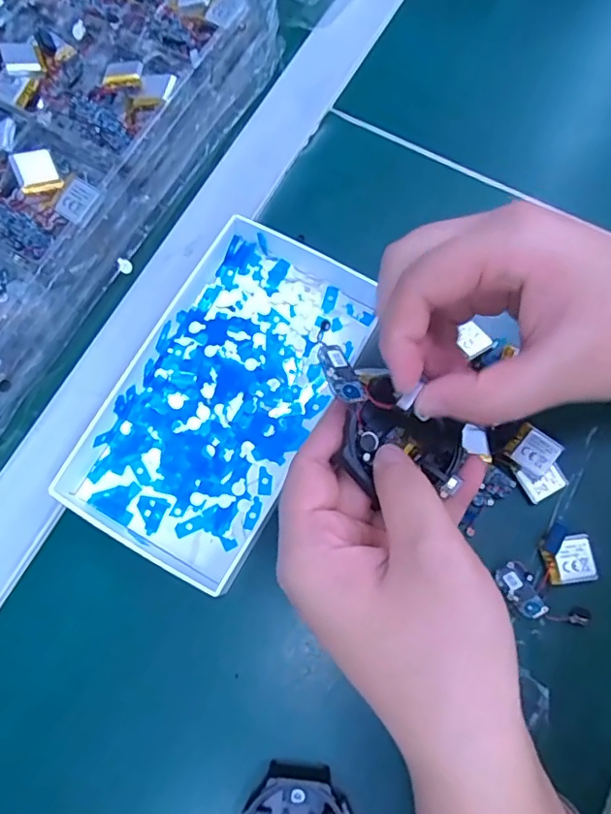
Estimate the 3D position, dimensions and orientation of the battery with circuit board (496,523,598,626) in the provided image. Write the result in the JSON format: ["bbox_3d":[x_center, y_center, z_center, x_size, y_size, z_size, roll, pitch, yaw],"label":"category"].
[{"bbox_3d":[0.123,0.084,0.271,0.046,0.006,0.041,-35,78,-7],"label":"battery with circuit board"}]

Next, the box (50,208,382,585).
[{"bbox_3d":[-0.042,-0.010,0.292,0.100,0.021,0.182,28,78,8],"label":"box"}]

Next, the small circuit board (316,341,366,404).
[{"bbox_3d":[0.013,-0.014,0.218,0.011,0.005,0.027,-25,69,-5],"label":"small circuit board"}]

